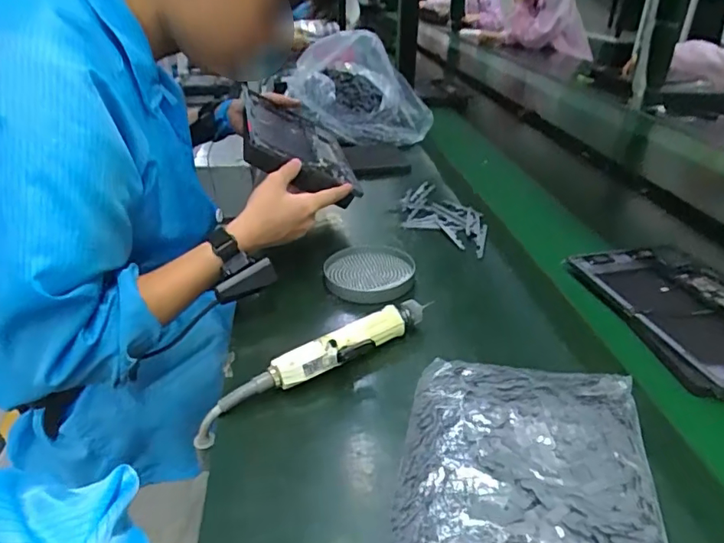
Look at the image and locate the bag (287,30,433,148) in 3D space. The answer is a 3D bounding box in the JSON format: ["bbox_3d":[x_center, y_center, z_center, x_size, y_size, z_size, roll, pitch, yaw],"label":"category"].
[{"bbox_3d":[-0.019,-0.425,1.211,0.275,0.230,0.290,-9,32,-16],"label":"bag"}]

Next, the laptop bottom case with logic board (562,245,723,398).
[{"bbox_3d":[0.372,0.039,0.597,0.171,0.016,0.259,-5,31,-10],"label":"laptop bottom case with logic board"}]

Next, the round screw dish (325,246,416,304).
[{"bbox_3d":[0.009,0.005,0.669,0.110,0.027,0.121,0,31,0],"label":"round screw dish"}]

